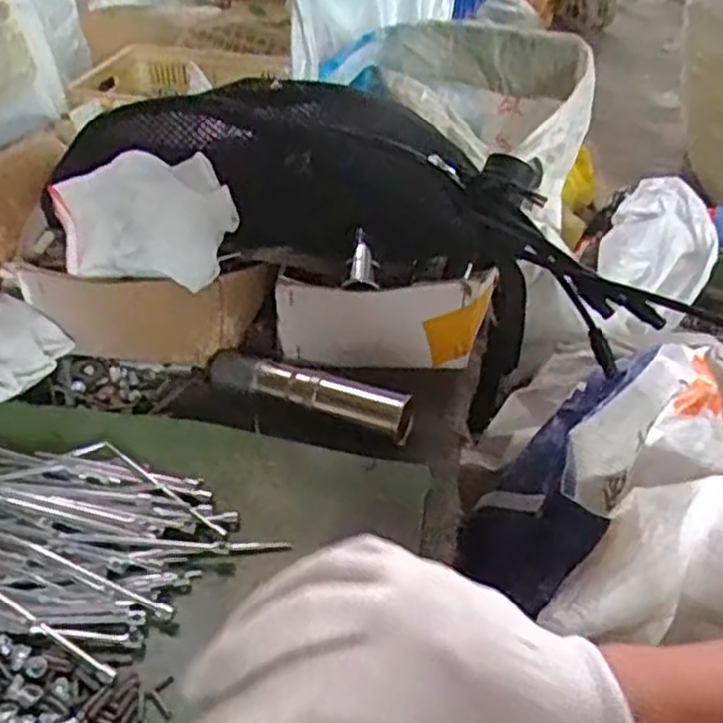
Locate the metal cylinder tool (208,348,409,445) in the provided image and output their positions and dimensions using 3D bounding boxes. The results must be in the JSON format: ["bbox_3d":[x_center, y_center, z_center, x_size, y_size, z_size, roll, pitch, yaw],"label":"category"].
[{"bbox_3d":[-0.032,0.018,0.450,0.128,0.020,0.022,16,40,18],"label":"metal cylinder tool"}]

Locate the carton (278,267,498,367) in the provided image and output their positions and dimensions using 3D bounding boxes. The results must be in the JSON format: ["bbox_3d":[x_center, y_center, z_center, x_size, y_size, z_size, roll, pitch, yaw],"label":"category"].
[{"bbox_3d":[0.015,-0.025,0.477,0.129,0.060,0.023,1,37,-2],"label":"carton"}]

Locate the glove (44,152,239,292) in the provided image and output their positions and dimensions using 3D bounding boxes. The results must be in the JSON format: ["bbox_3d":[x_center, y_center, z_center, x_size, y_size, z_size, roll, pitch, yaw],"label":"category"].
[{"bbox_3d":[-0.129,-0.085,0.449,0.103,0.028,0.077,6,73,13],"label":"glove"}]

